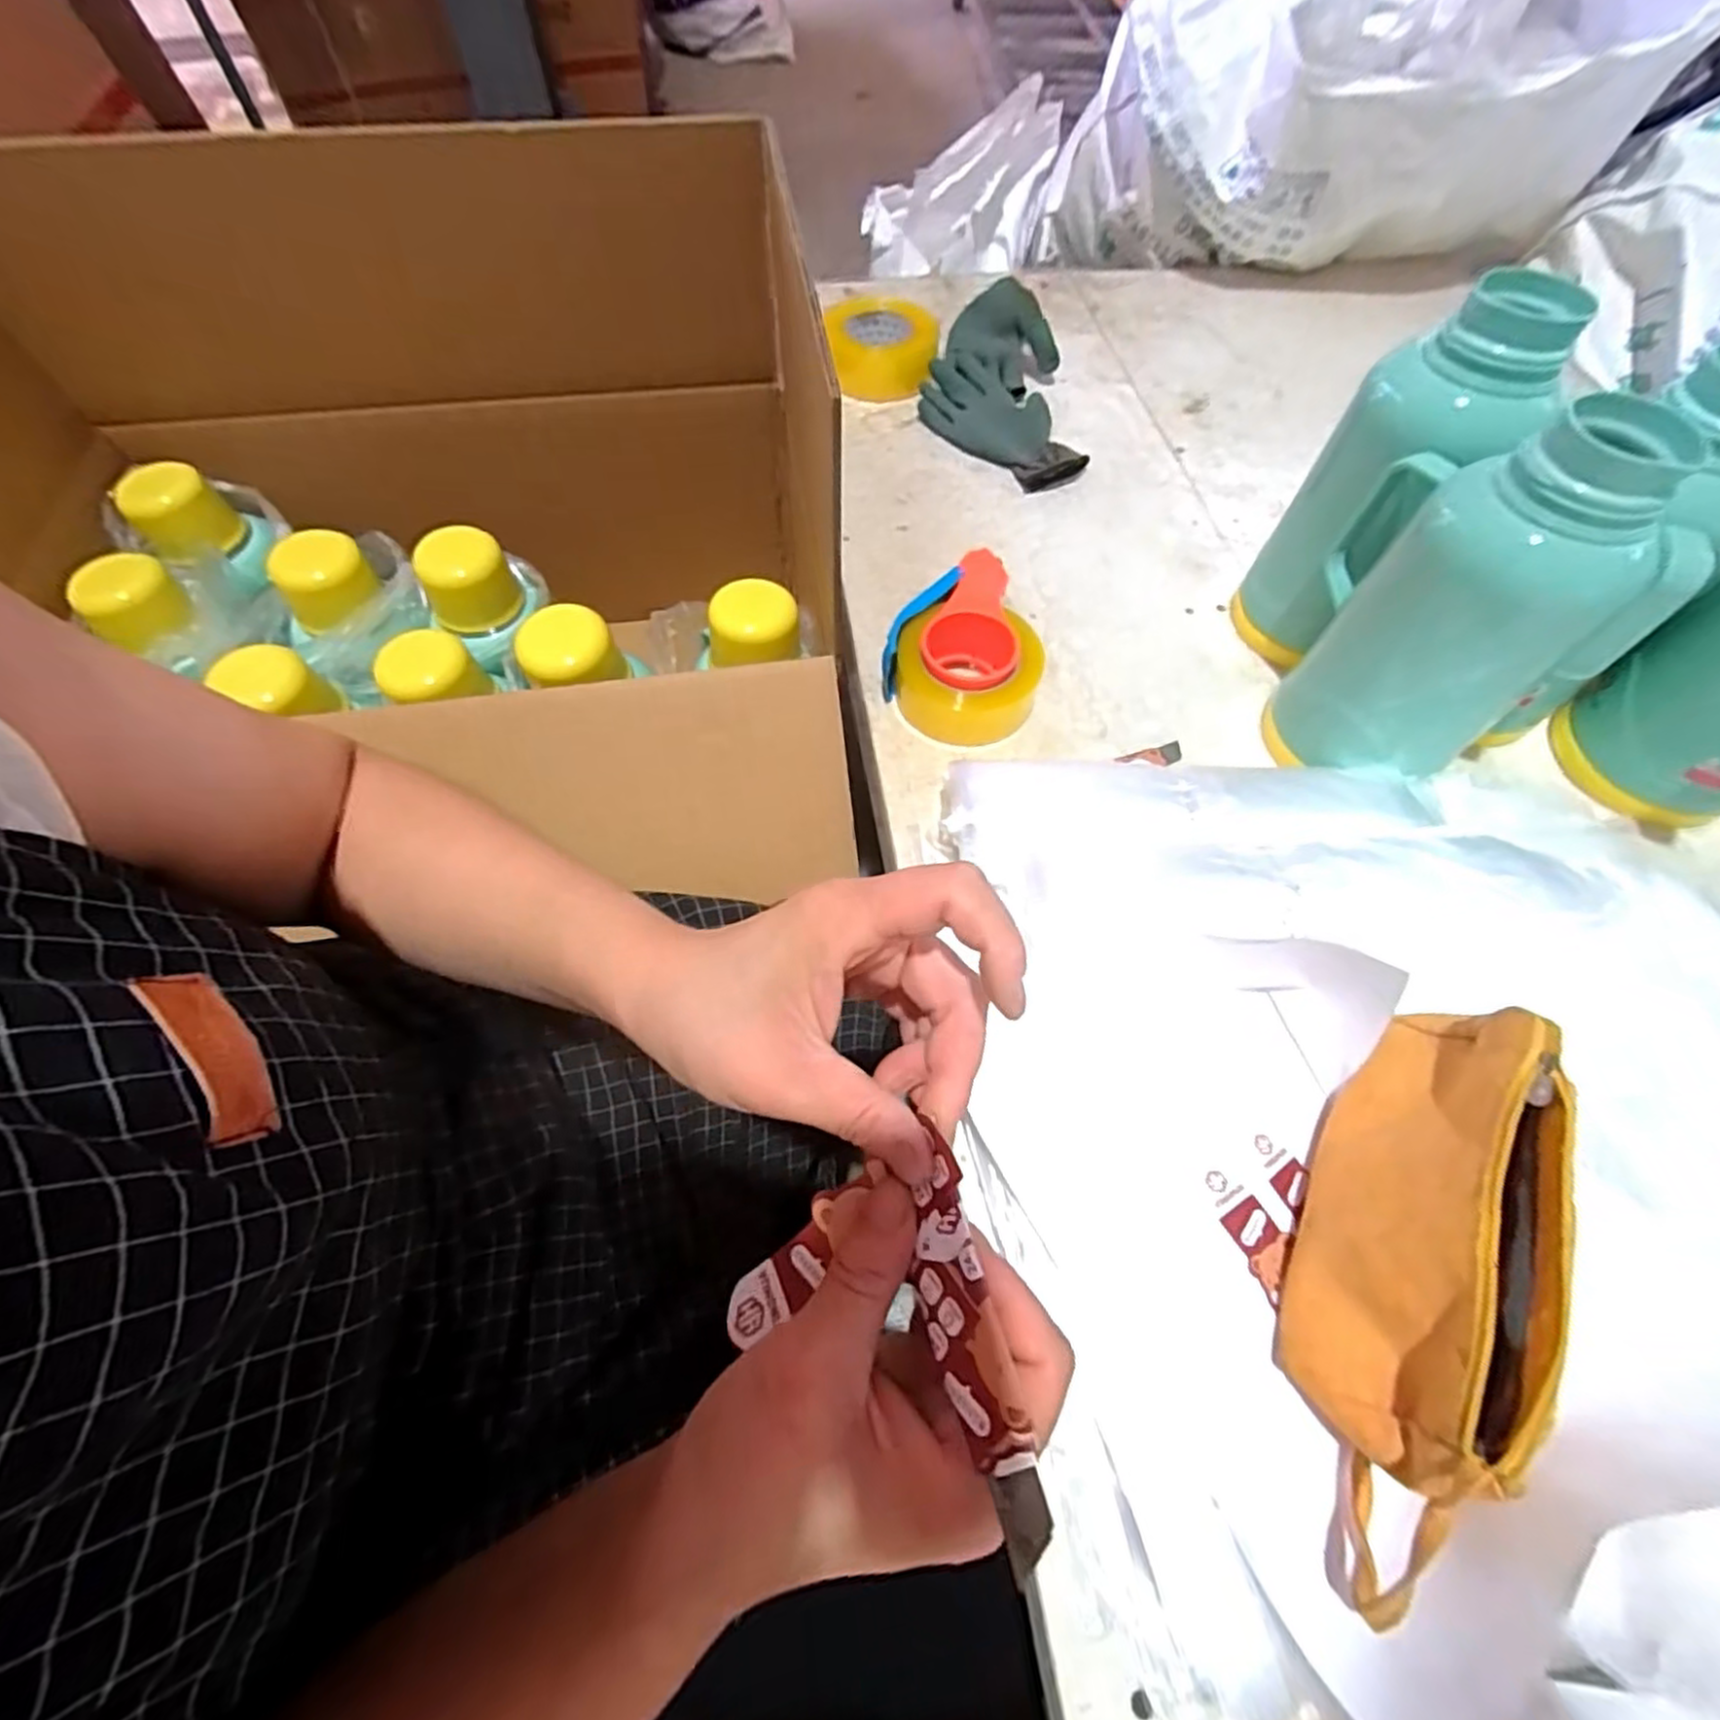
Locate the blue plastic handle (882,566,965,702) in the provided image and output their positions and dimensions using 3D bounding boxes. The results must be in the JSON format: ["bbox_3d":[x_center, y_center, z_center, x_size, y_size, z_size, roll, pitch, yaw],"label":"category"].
[{"bbox_3d":[0.047,-0.198,0.614,0.019,0.043,0.124,34,92,17],"label":"blue plastic handle"}]

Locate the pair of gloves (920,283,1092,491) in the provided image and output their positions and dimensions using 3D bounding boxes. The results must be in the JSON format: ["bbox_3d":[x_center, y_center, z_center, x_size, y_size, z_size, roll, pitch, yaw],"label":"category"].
[{"bbox_3d":[0.153,-0.529,0.813,0.165,0.070,0.268,-4,61,-3],"label":"pair of gloves"}]

